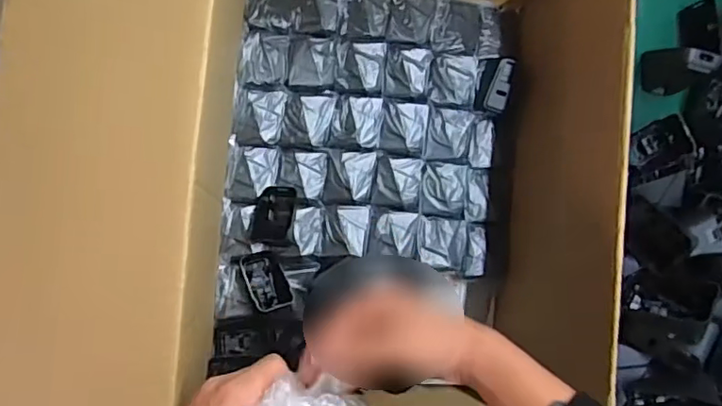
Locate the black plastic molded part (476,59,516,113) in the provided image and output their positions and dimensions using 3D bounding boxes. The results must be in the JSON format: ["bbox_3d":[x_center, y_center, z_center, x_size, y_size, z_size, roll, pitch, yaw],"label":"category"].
[{"bbox_3d":[0.171,-0.151,0.712,0.030,0.046,0.069,12,86,-8],"label":"black plastic molded part"}]

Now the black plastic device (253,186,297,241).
[{"bbox_3d":[-0.105,0.014,0.681,0.046,0.016,0.069,13,85,-8],"label":"black plastic device"}]

